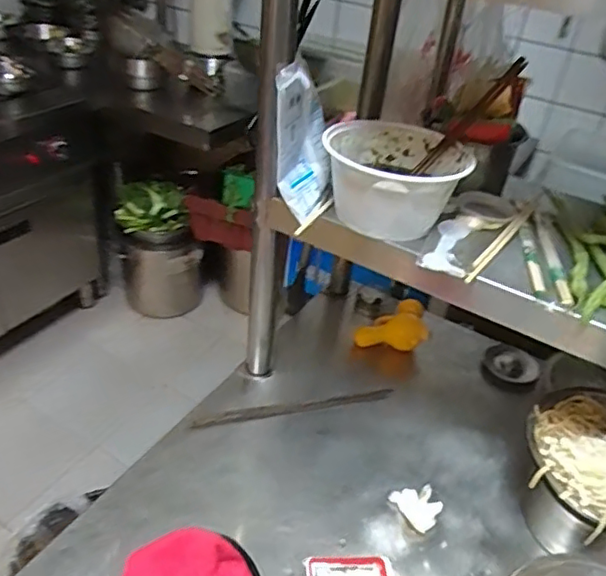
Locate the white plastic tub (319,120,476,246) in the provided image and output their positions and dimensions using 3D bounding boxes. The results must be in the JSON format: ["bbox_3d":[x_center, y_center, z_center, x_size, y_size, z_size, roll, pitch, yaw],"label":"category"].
[{"bbox_3d":[0.102,-0.121,0.665,0.151,0.085,0.155,5,36,-3],"label":"white plastic tub"}]

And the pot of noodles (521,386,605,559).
[{"bbox_3d":[0.332,0.215,0.656,0.172,0.140,0.173,5,36,-3],"label":"pot of noodles"}]

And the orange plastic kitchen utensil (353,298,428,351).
[{"bbox_3d":[0.142,0.057,0.941,0.109,0.060,0.096,10,36,4],"label":"orange plastic kitchen utensil"}]

